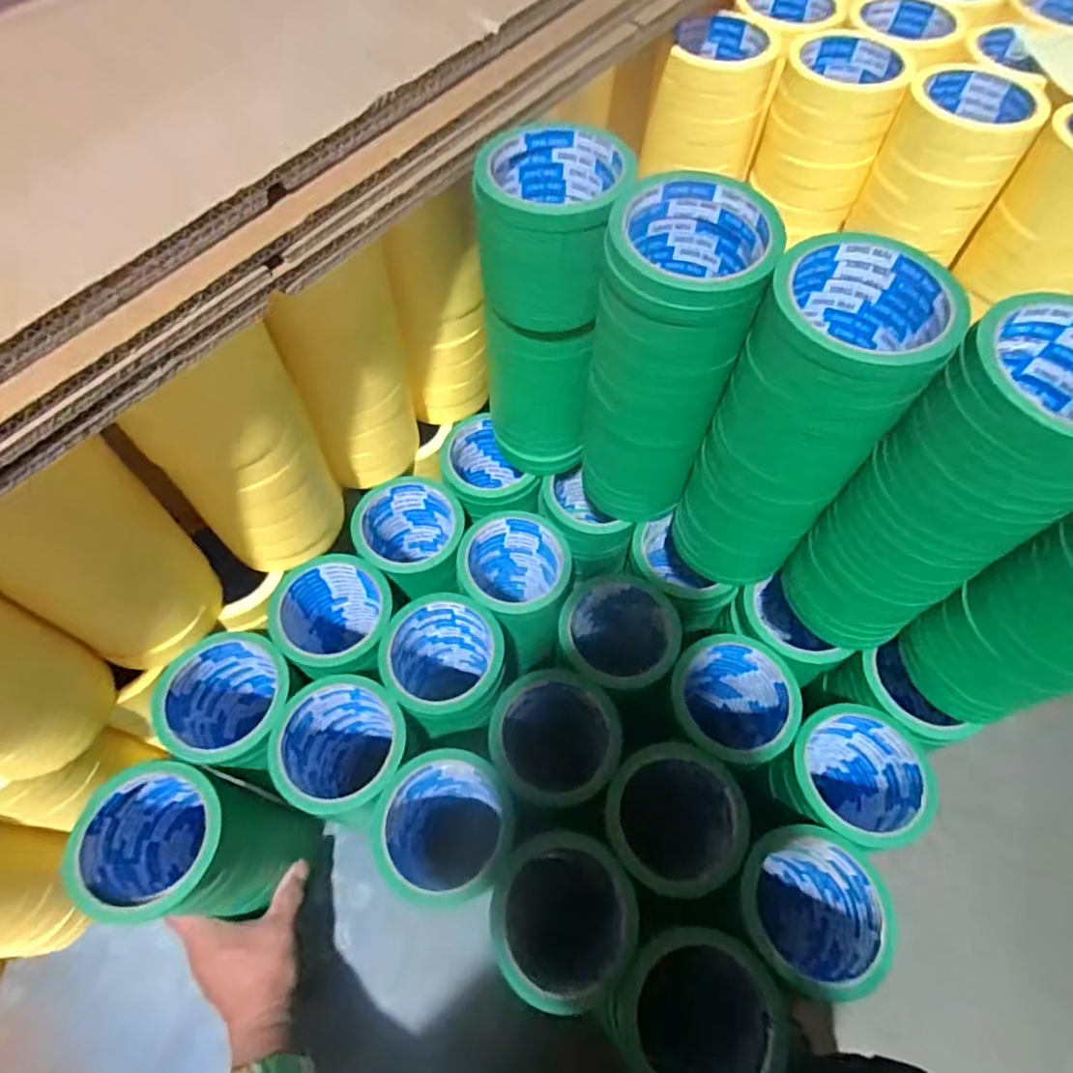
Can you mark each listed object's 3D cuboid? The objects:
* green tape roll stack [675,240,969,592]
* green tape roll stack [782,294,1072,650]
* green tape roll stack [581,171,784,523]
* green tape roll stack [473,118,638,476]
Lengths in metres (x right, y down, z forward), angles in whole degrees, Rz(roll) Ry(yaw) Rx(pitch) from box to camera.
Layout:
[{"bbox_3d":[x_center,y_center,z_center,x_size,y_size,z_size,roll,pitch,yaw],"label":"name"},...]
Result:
[{"bbox_3d":[0.164,-0.059,0.406,0.101,0.233,0.089,38,67,17],"label":"green tape roll stack"},{"bbox_3d":[0.243,-0.018,0.383,0.086,0.239,0.093,-34,68,-18],"label":"green tape roll stack"},{"bbox_3d":[0.081,-0.110,0.439,0.086,0.245,0.078,10,62,4],"label":"green tape roll stack"},{"bbox_3d":[0.005,-0.151,0.461,0.085,0.236,0.099,2,62,-1],"label":"green tape roll stack"}]

